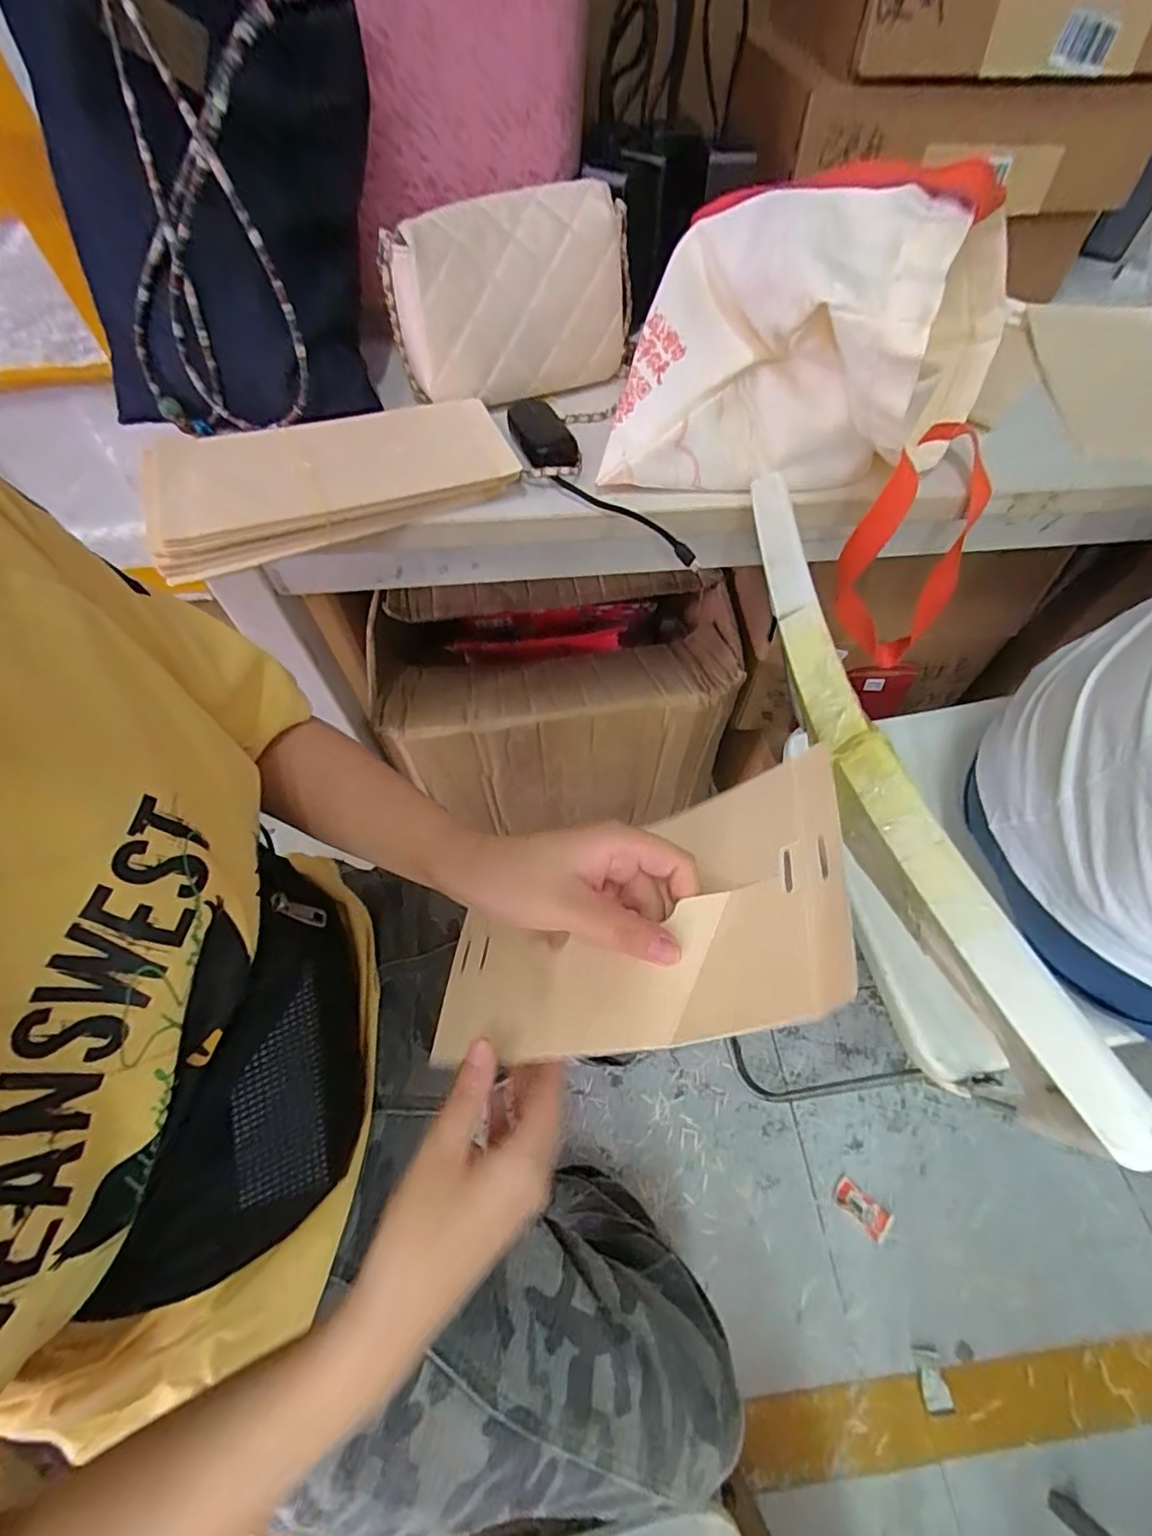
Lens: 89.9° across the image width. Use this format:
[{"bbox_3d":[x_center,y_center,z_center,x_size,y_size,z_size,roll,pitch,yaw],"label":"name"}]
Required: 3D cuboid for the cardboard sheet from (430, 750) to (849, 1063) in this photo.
[{"bbox_3d":[0.016,0.087,0.301,0.252,0.049,0.117,-29,53,31],"label":"cardboard sheet"}]

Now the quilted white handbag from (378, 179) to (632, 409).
[{"bbox_3d":[-0.049,-0.404,0.504,0.205,0.124,0.078,-30,64,-17],"label":"quilted white handbag"}]

